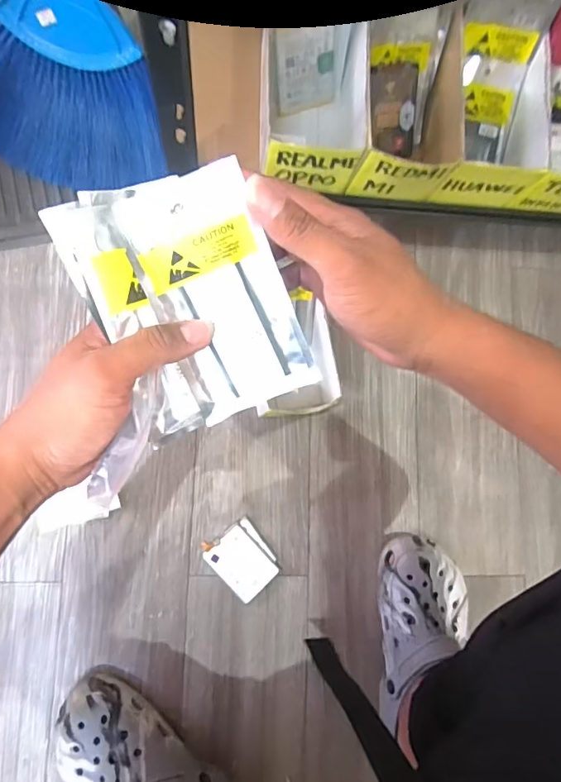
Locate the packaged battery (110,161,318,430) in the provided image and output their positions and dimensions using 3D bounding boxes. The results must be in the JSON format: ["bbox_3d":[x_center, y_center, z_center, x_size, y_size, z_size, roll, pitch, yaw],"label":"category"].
[{"bbox_3d":[-0.032,-0.054,0.278,0.075,0.005,0.138,-22,114,-4],"label":"packaged battery"}]

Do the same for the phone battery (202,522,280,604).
[{"bbox_3d":[-0.051,0.216,0.595,0.059,0.005,0.088,-41,90,-11],"label":"phone battery"}]

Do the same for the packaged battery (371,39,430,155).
[{"bbox_3d":[0.122,-0.304,0.497,0.064,0.008,0.101,-14,128,-15],"label":"packaged battery"}]

